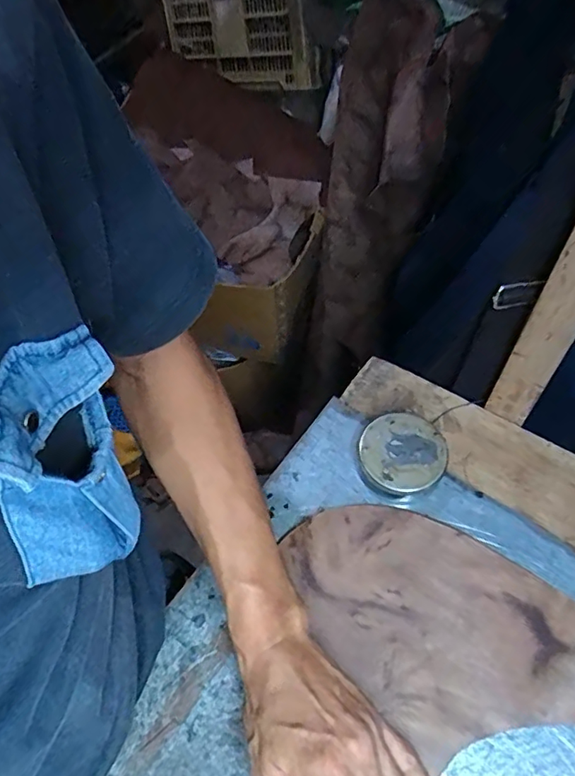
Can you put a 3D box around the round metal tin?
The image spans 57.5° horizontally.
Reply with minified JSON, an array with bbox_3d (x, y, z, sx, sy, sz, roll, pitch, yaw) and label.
[{"bbox_3d":[0.101,0.060,0.465,0.071,0.028,0.070,0,54,1],"label":"round metal tin"}]

